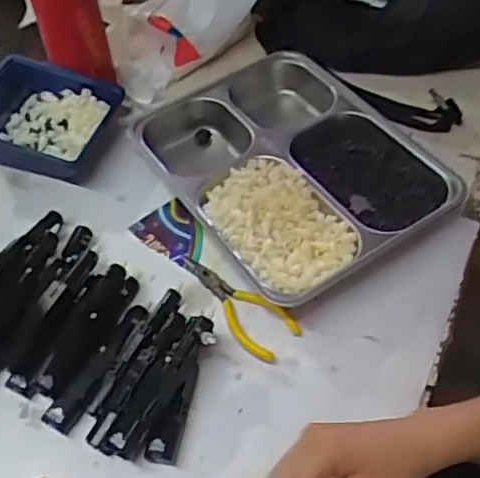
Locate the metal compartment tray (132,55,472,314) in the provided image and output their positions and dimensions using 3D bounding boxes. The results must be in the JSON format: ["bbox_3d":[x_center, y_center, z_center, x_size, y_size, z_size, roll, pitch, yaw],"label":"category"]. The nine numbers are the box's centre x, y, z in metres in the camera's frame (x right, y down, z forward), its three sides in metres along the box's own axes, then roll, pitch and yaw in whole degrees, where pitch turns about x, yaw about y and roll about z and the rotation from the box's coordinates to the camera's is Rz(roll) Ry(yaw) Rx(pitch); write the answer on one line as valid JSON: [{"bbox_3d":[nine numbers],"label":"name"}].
[{"bbox_3d":[0.039,-0.078,0.617,0.222,0.042,0.299,-30,57,-18],"label":"metal compartment tray"}]

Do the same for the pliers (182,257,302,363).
[{"bbox_3d":[-0.008,0.060,0.539,0.123,0.009,0.044,32,79,19],"label":"pliers"}]

